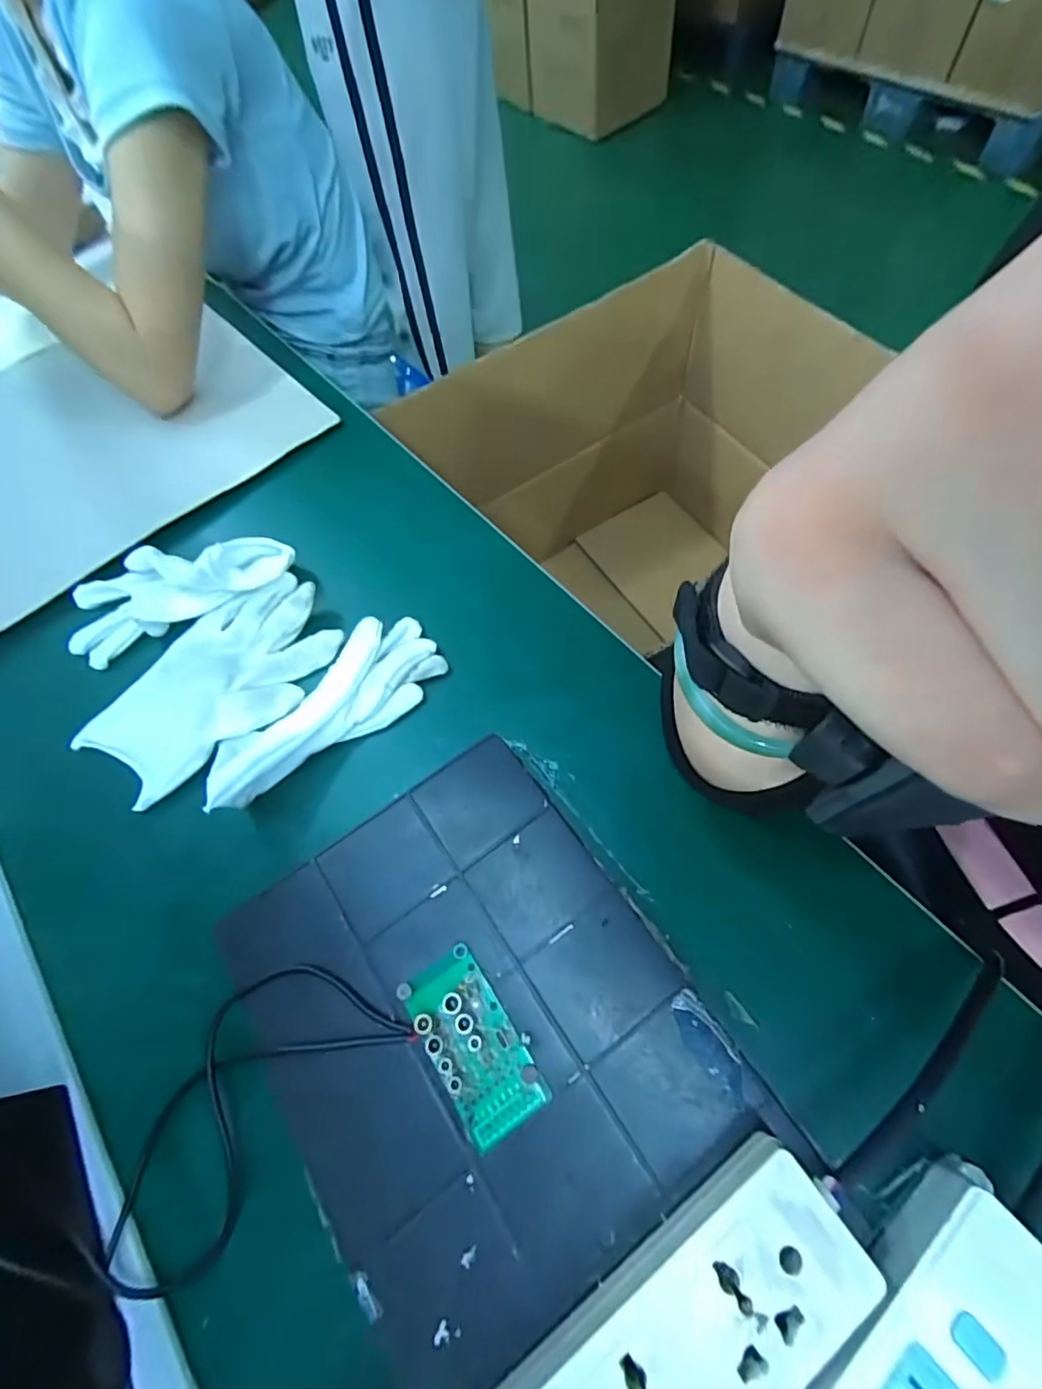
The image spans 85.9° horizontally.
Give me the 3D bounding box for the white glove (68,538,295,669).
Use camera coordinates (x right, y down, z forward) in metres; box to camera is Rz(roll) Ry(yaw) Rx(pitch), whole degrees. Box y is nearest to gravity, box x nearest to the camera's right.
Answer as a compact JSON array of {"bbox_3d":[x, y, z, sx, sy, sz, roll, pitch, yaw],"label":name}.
[{"bbox_3d":[-0.261,-0.082,0.415,0.174,0.041,0.076,-20,62,5],"label":"white glove"}]

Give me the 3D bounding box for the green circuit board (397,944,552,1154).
[{"bbox_3d":[-0.023,0.164,0.265,0.039,0.015,0.078,-33,67,-10],"label":"green circuit board"}]

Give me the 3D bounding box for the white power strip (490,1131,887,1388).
[{"bbox_3d":[0.052,0.245,0.202,0.164,0.028,0.054,-35,67,-11],"label":"white power strip"}]

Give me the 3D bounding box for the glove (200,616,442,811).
[{"bbox_3d":[-0.124,0.008,0.360,0.058,0.028,0.162,41,68,20],"label":"glove"}]

